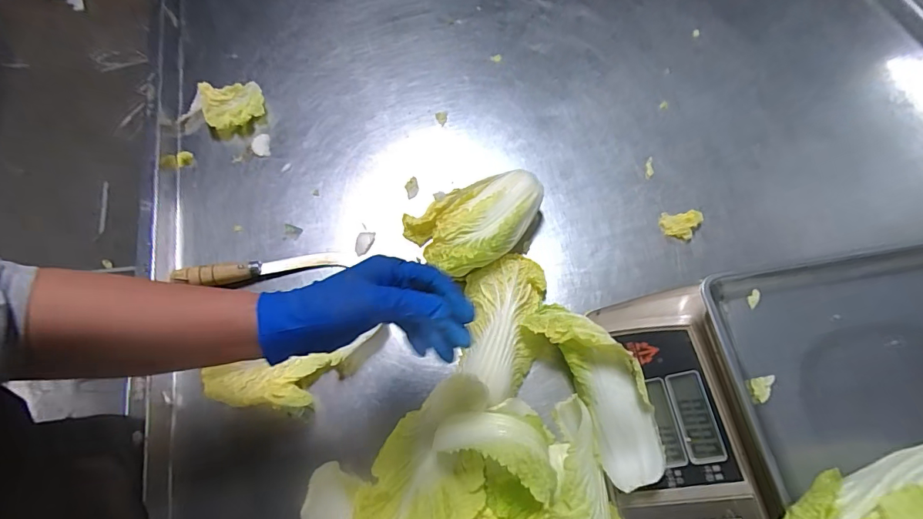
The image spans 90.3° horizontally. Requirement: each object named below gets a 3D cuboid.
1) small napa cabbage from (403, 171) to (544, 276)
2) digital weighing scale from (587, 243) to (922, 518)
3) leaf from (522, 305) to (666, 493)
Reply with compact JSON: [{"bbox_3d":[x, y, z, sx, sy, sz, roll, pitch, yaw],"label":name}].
[{"bbox_3d":[0.016,-0.046,0.525,0.149,0.063,0.113,-30,67,-10],"label":"small napa cabbage"},{"bbox_3d":[0.323,0.178,0.373,0.357,0.119,0.337,-6,65,0],"label":"digital weighing scale"},{"bbox_3d":[0.127,0.114,0.425,0.062,0.042,0.173,-24,67,-8],"label":"leaf"}]

